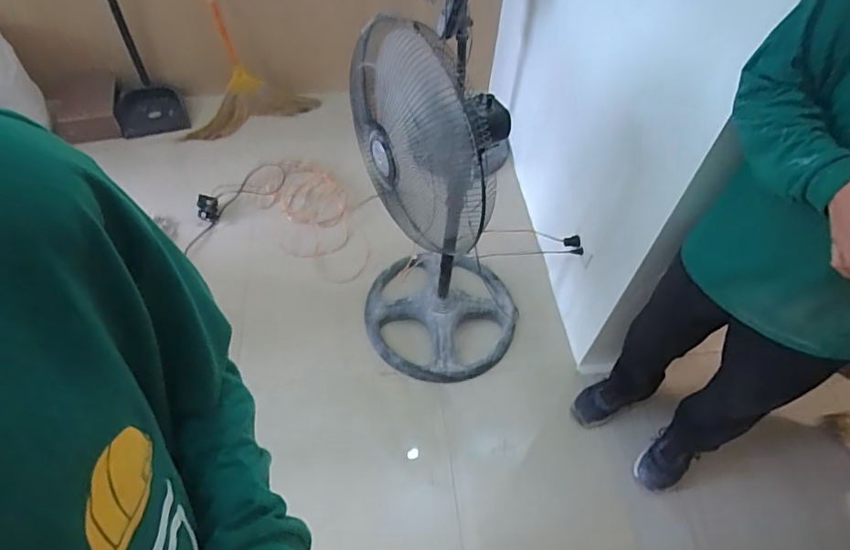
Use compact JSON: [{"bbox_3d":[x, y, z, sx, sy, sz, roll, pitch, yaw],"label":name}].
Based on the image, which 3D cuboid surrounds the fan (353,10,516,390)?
[{"bbox_3d":[0.071,-0.145,1.326,0.469,0.971,0.427,2,52,-3],"label":"fan"}]

